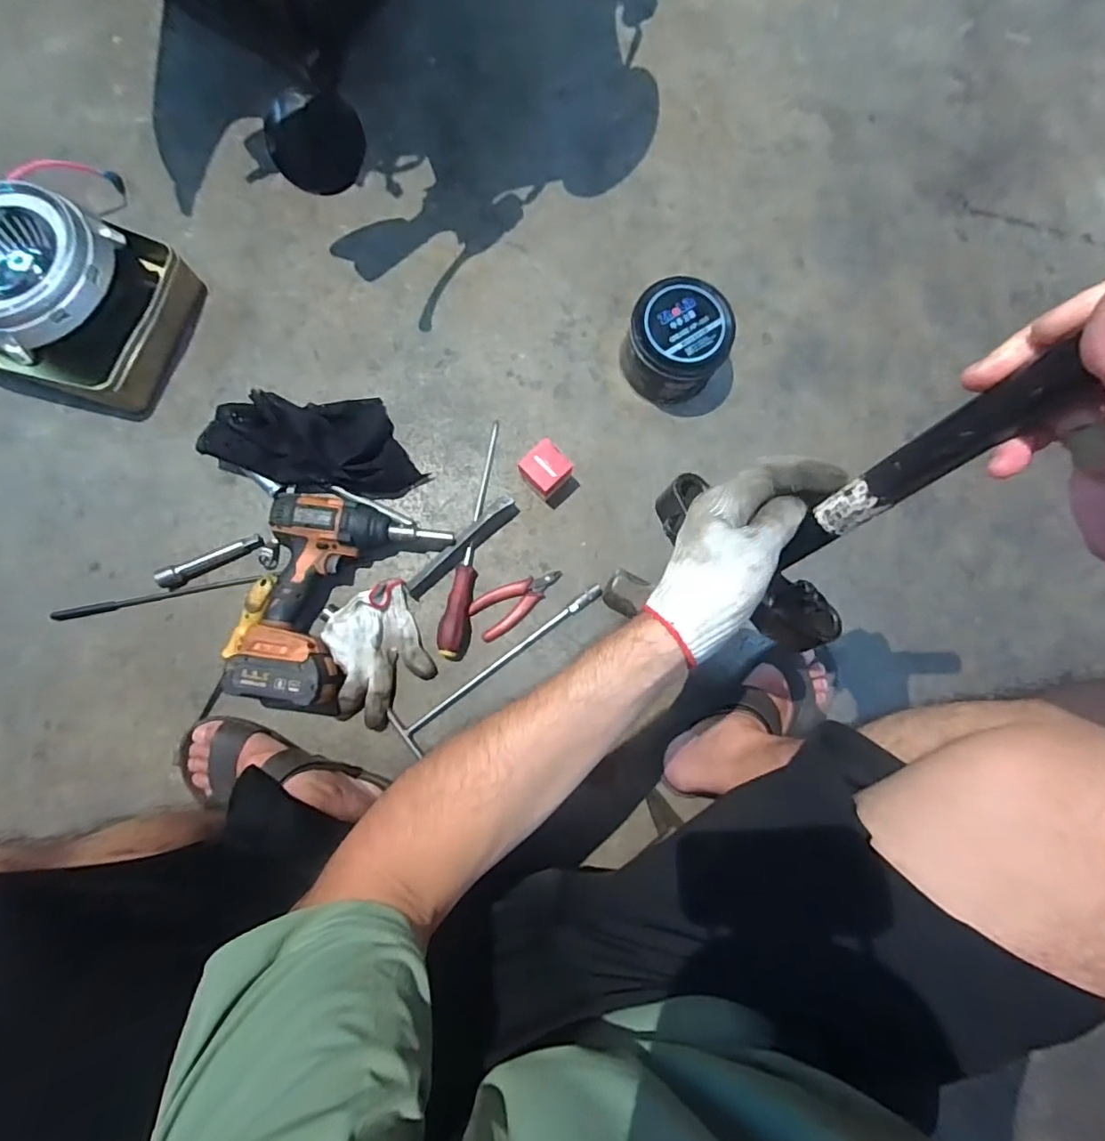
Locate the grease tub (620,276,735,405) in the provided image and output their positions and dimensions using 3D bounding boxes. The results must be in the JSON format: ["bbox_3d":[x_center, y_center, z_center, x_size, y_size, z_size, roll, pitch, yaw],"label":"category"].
[{"bbox_3d":[0.156,-0.288,0.707,0.120,0.097,0.120,0,82,-3],"label":"grease tub"}]

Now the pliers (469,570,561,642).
[{"bbox_3d":[-0.043,0.037,0.698,0.120,0.010,0.054,-31,85,-7],"label":"pliers"}]

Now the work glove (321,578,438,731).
[{"bbox_3d":[-0.212,0.100,0.657,0.119,0.041,0.164,-21,84,-6],"label":"work glove"}]

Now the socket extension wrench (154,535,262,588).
[{"bbox_3d":[-0.416,-0.011,0.673,0.123,0.018,0.023,-24,84,-6],"label":"socket extension wrench"}]

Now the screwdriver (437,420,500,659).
[{"bbox_3d":[-0.099,-0.043,0.688,0.030,0.027,0.301,11,82,-2],"label":"screwdriver"}]

